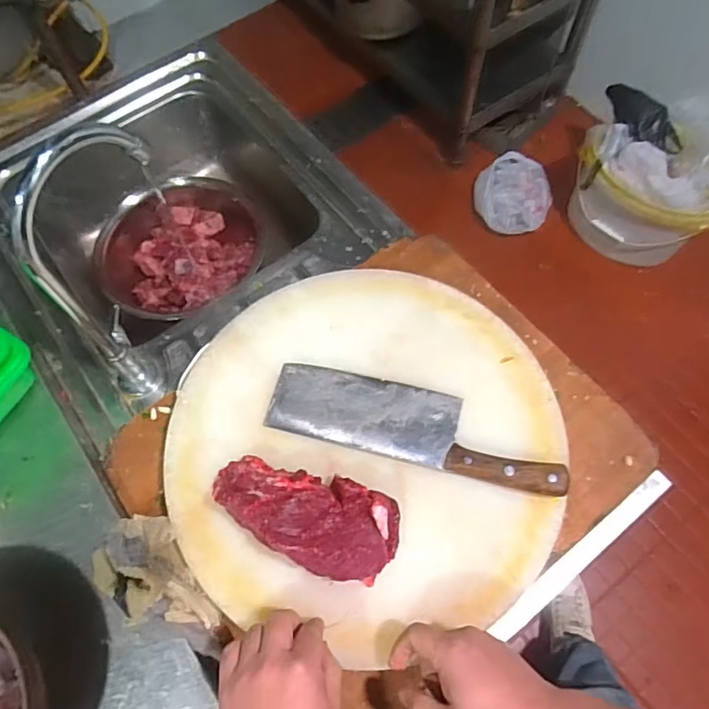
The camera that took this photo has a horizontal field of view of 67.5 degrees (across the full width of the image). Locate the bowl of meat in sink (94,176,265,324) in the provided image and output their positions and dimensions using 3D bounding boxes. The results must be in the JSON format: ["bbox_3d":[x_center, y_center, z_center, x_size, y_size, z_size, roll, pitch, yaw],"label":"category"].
[{"bbox_3d":[-0.260,-0.156,0.849,0.245,0.116,0.245,-1,66,2],"label":"bowl of meat in sink"}]

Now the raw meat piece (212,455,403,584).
[{"bbox_3d":[-0.048,0.150,0.503,0.178,0.059,0.084,19,68,10],"label":"raw meat piece"}]

